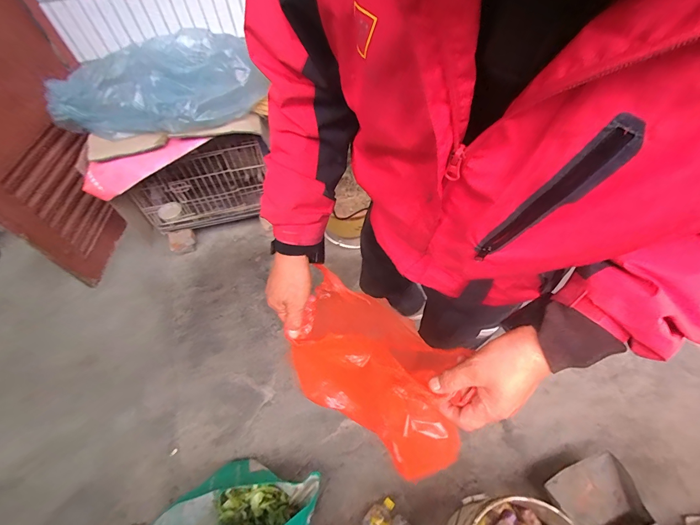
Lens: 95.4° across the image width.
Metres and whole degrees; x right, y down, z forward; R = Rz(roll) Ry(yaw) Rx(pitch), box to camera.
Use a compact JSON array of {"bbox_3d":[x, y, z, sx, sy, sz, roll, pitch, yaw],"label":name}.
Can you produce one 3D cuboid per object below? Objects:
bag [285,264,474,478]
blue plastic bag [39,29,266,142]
[{"bbox_3d":[0.042,0.185,0.530,0.302,0.272,0.171,30,64,22],"label":"bag"},{"bbox_3d":[-0.649,-0.589,1.083,0.661,0.171,0.343,-26,57,-14],"label":"blue plastic bag"}]

